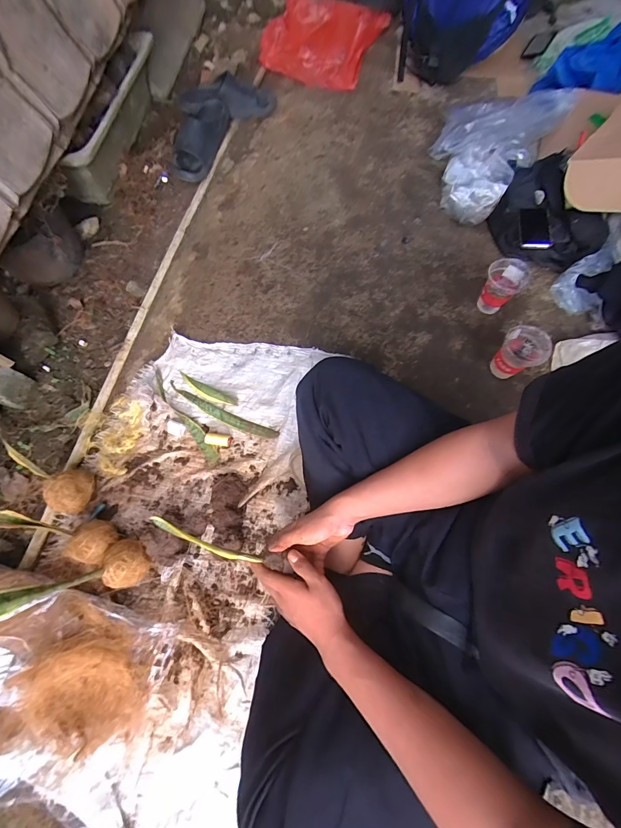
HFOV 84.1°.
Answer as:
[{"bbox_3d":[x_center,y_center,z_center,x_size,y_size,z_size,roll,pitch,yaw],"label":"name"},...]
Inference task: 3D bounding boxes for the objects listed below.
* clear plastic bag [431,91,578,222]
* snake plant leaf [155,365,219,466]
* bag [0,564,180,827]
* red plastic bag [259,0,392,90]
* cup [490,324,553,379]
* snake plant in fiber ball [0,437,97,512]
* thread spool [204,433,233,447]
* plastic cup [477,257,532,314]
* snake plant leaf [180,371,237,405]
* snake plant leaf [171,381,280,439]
[{"bbox_3d":[0.495,-0.779,1.005,0.293,0.112,0.483,37,74,12],"label":"clear plastic bag"},{"bbox_3d":[-0.293,0.002,0.789,0.034,0.012,0.282,-37,75,-13],"label":"snake plant leaf"},{"bbox_3d":[-0.494,0.437,0.568,0.441,0.090,0.292,17,71,6],"label":"bag"},{"bbox_3d":[0.052,-1.239,1.139,0.349,0.139,0.317,33,73,11],"label":"red plastic bag"},{"bbox_3d":[0.450,-0.124,0.763,0.086,0.117,0.089,0,70,-1],"label":"cup"},{"bbox_3d":[-0.510,0.136,0.679,0.135,0.119,0.085,23,71,8],"label":"snake plant in fiber ball"},{"bbox_3d":[-0.203,0.057,0.758,0.055,0.017,0.024,7,70,2],"label":"thread spool"},{"bbox_3d":[0.456,-0.306,0.836,0.084,0.118,0.084,0,70,-1],"label":"plastic cup"},{"bbox_3d":[-0.244,-0.056,0.805,0.158,0.019,0.031,27,72,9],"label":"snake plant leaf"},{"bbox_3d":[-0.207,-0.003,0.788,0.283,0.010,0.034,24,71,8],"label":"snake plant leaf"}]

